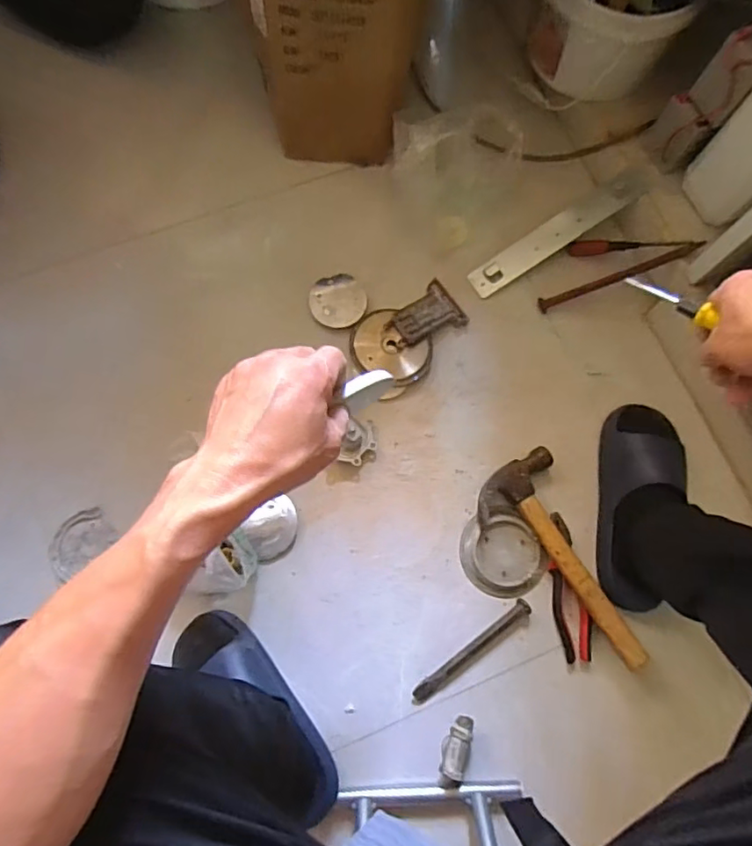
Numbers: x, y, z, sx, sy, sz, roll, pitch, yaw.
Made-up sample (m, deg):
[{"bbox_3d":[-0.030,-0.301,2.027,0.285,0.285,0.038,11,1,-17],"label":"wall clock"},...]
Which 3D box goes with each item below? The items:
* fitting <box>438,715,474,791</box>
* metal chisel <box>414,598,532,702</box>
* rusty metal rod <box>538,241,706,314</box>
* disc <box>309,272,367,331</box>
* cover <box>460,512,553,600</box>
[{"bbox_3d":[0.099,0.409,0.702,0.035,0.035,0.083,8,76,1],"label":"fitting"},{"bbox_3d":[0.127,0.298,0.738,0.188,0.014,0.021,-36,79,-9],"label":"metal chisel"},{"bbox_3d":[0.361,-0.216,0.839,0.237,0.022,0.020,-20,77,14],"label":"rusty metal rod"},{"bbox_3d":[-0.056,-0.182,0.846,0.083,0.008,0.084,0,76,-1],"label":"disc"},{"bbox_3d":[0.173,0.183,0.774,0.105,0.020,0.116,-36,79,-9],"label":"cover"}]

